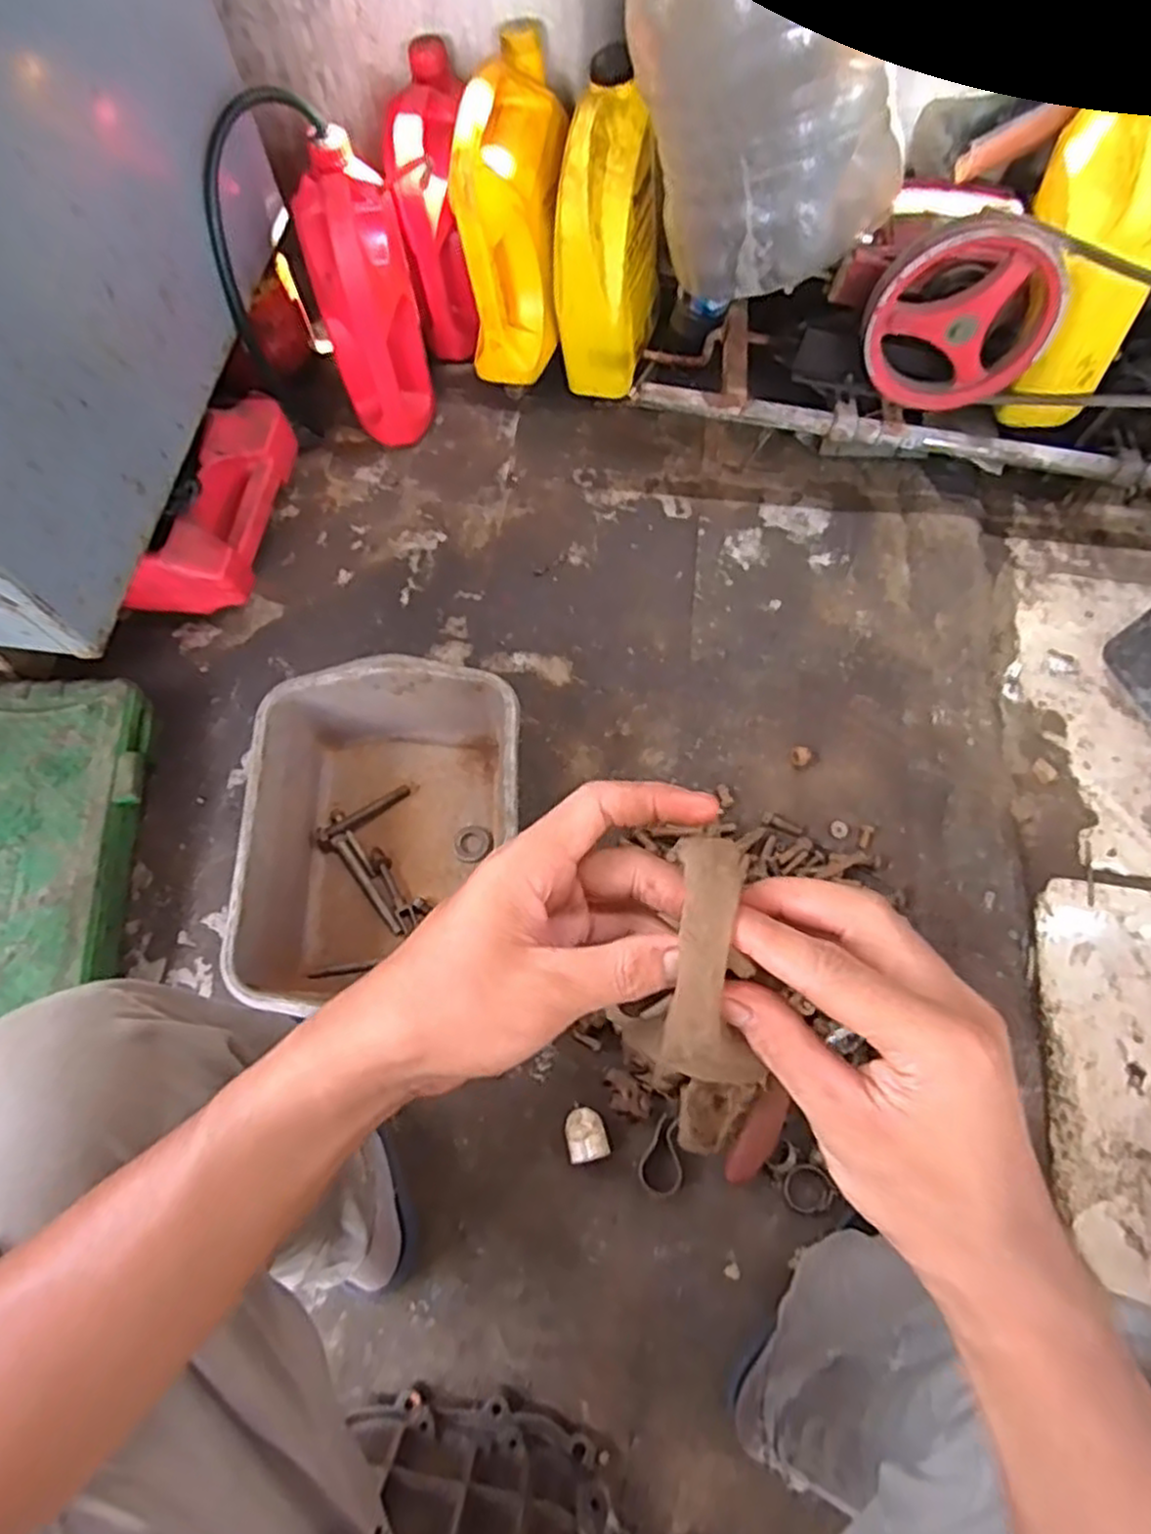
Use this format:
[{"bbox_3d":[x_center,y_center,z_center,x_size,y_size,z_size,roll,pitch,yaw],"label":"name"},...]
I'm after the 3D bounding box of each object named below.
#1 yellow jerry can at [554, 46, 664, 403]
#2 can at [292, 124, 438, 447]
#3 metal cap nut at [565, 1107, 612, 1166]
[{"bbox_3d":[0.046,-0.640,0.941,0.107,0.310,0.174,17,69,7],"label":"yellow jerry can"},{"bbox_3d":[-0.254,-0.569,0.939,0.118,0.296,0.162,-15,69,-6],"label":"can"},{"bbox_3d":[0.010,0.343,0.699,0.036,0.038,0.043,-12,68,-4],"label":"metal cap nut"}]

